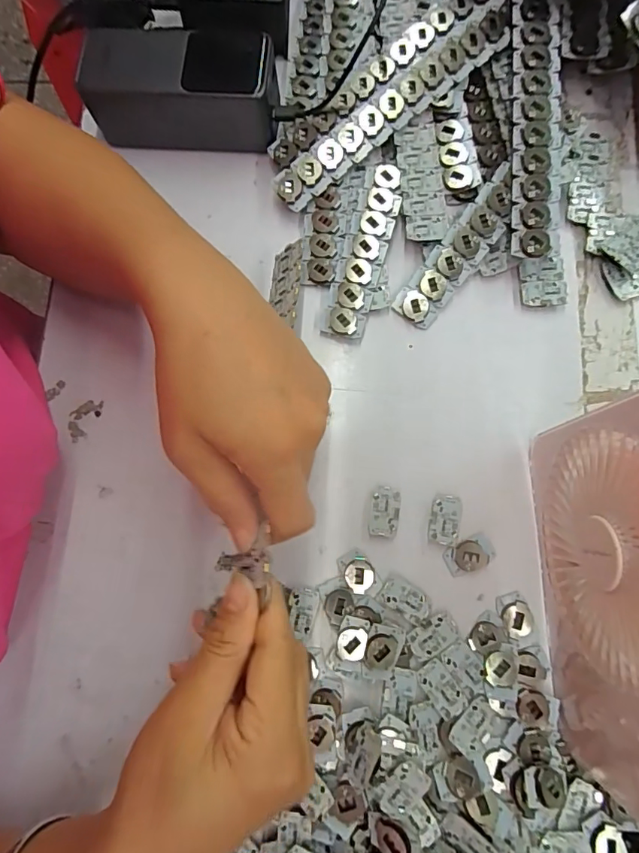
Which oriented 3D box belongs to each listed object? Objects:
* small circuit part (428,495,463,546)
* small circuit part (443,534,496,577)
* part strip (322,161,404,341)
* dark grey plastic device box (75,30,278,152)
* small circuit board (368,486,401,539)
[{"bbox_3d":[0.078,0.058,0.289,0.018,0.004,0.030,11,79,4],"label":"small circuit part"},{"bbox_3d":[0.092,0.079,0.284,0.031,0.004,0.018,-19,78,-2],"label":"small circuit part"},{"bbox_3d":[0.030,-0.122,0.321,0.033,0.012,0.124,12,79,4],"label":"part strip"},{"bbox_3d":[-0.096,-0.238,0.328,0.130,0.047,0.057,3,78,2],"label":"dark grey plastic device box"},{"bbox_3d":[0.041,0.054,0.292,0.018,0.005,0.031,10,79,4],"label":"small circuit board"}]

